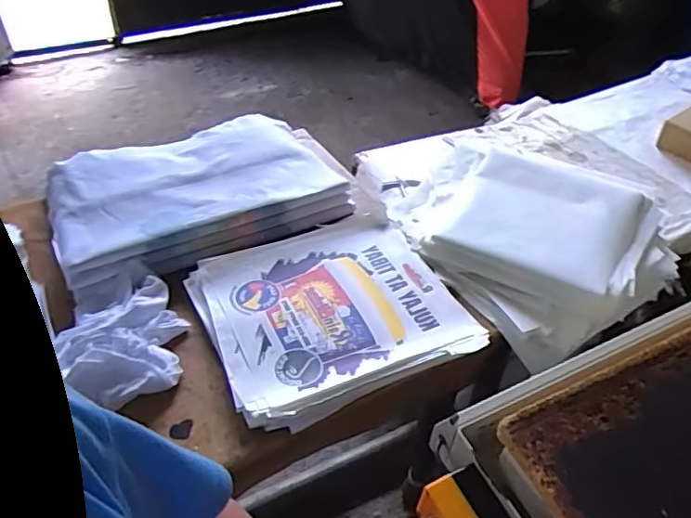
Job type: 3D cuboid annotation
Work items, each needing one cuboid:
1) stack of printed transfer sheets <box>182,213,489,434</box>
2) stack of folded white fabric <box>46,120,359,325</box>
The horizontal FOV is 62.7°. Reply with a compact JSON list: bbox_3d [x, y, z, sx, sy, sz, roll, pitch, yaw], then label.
[{"bbox_3d":[-0.027,0.076,0.969,0.406,0.032,0.366,-18,49,-20],"label":"stack of printed transfer sheets"},{"bbox_3d":[-0.290,-0.139,1.168,0.582,0.067,0.403,-23,51,-24],"label":"stack of folded white fabric"}]

